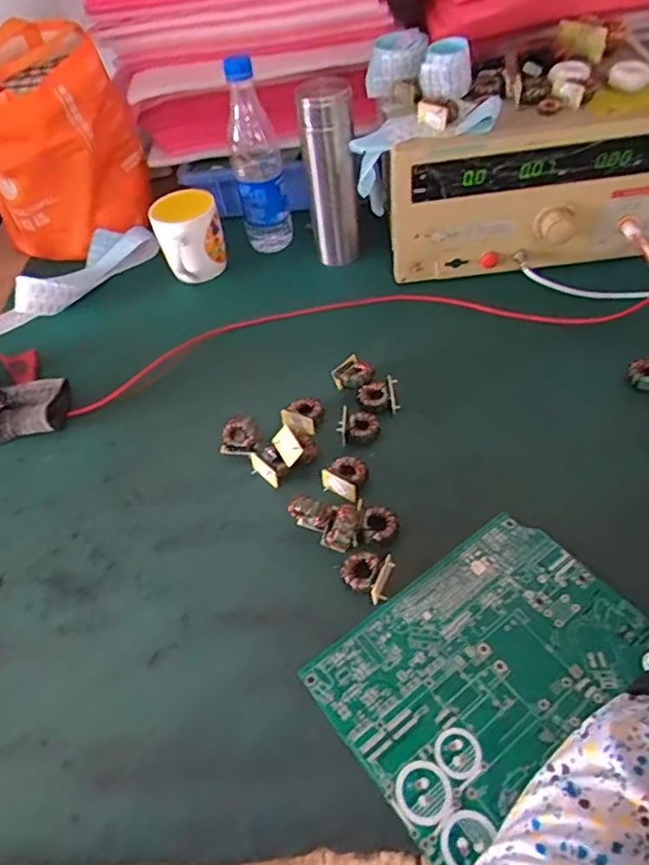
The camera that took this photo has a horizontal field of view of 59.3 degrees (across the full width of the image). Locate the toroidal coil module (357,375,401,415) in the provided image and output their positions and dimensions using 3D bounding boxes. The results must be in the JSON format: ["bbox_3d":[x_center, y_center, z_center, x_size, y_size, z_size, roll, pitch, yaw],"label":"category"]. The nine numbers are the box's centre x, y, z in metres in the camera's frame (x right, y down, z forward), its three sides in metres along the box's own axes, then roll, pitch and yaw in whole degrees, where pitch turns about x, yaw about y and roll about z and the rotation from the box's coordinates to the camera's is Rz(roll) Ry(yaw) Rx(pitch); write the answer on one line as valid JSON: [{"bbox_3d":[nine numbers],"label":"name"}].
[{"bbox_3d":[0.054,-0.038,0.579,0.041,0.023,0.030,-4,51,6],"label":"toroidal coil module"}]

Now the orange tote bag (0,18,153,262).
[{"bbox_3d":[-0.375,-0.400,0.800,0.214,0.224,0.211,-26,52,-13],"label":"orange tote bag"}]

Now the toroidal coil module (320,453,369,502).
[{"bbox_3d":[0.023,0.039,0.521,0.041,0.019,0.037,-40,56,-22],"label":"toroidal coil module"}]

